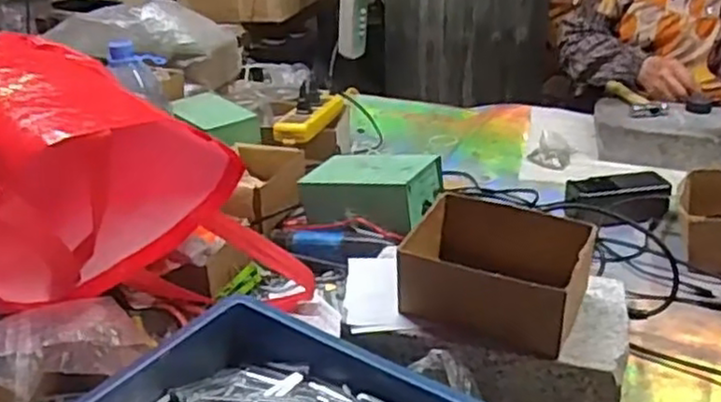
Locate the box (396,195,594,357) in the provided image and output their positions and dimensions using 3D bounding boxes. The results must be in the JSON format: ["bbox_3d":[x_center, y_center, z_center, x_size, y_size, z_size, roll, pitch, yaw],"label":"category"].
[{"bbox_3d":[0.119,0.063,0.638,0.155,0.067,0.116,14,32,27],"label":"box"}]

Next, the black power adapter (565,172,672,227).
[{"bbox_3d":[0.341,-0.001,0.952,0.130,0.044,0.065,-4,28,-3],"label":"black power adapter"}]

